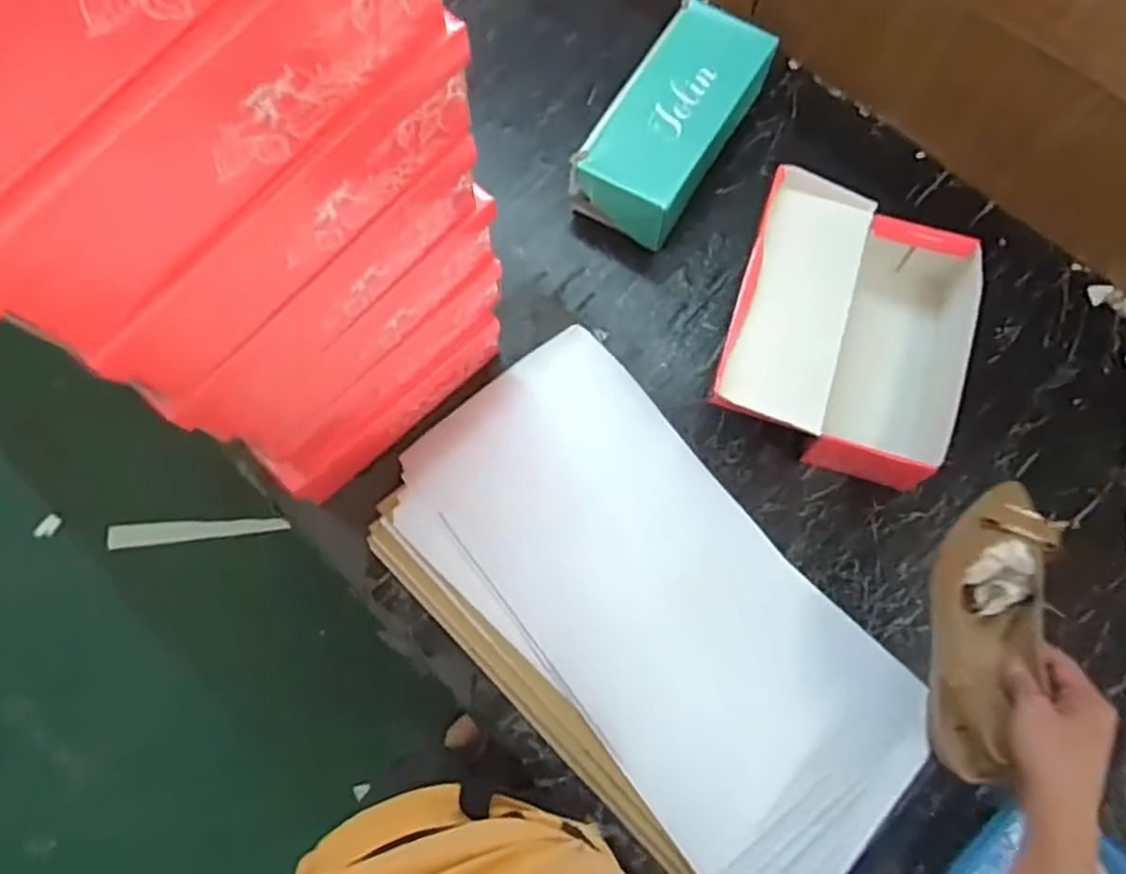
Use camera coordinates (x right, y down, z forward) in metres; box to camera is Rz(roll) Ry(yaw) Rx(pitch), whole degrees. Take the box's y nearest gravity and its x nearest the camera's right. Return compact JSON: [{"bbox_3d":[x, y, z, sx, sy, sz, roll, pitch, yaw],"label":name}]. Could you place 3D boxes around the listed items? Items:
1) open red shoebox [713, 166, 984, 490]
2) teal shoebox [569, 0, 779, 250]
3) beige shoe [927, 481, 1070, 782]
[{"bbox_3d":[0.324,-0.117,0.833,0.263,0.122,0.290,18,76,6],"label":"open red shoebox"},{"bbox_3d":[0.138,-0.390,0.925,0.140,0.108,0.297,33,78,9],"label":"teal shoebox"},{"bbox_3d":[0.364,0.158,0.628,0.083,0.050,0.247,19,73,6],"label":"beige shoe"}]

